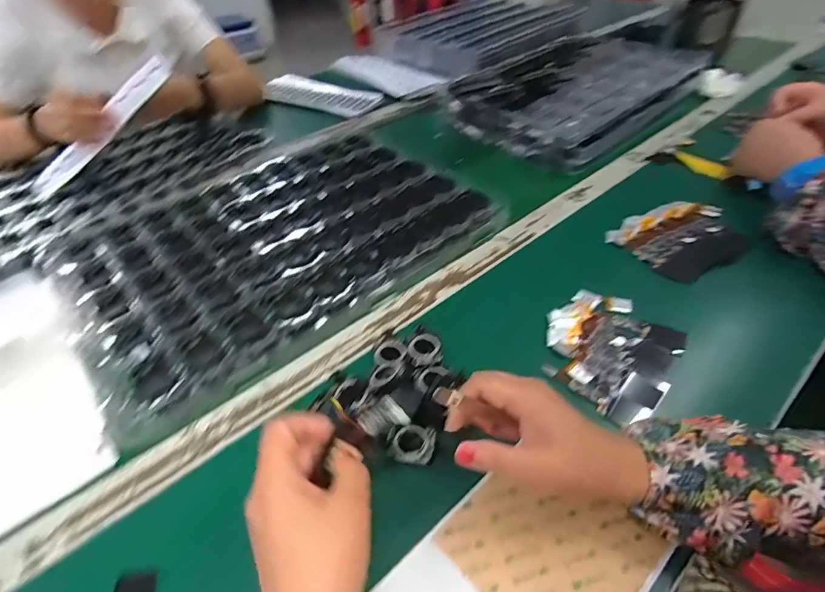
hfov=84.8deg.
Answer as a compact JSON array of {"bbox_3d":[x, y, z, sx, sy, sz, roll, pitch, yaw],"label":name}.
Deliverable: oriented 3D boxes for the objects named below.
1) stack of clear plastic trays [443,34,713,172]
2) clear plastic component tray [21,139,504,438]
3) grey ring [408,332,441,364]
[{"bbox_3d":[0.308,-0.396,0.850,0.448,0.080,0.314,-35,52,-29],"label":"stack of clear plastic trays"},{"bbox_3d":[-0.177,-0.081,0.578,0.471,0.038,0.353,-31,50,-26],"label":"clear plastic component tray"},{"bbox_3d":[0.012,0.051,0.446,0.031,0.004,0.036,-1,43,3],"label":"grey ring"}]

